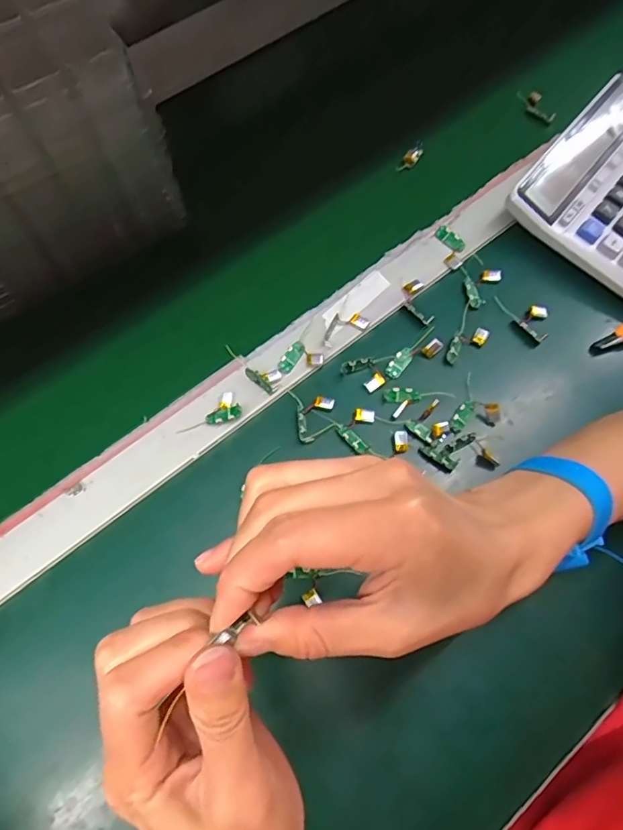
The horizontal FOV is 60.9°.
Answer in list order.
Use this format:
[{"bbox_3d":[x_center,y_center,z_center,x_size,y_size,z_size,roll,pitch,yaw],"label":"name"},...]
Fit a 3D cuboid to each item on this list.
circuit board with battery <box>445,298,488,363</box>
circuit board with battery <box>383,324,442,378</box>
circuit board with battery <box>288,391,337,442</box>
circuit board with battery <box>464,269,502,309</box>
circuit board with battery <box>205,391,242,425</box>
[{"bbox_3d":[0.129,-0.065,0.428,0.024,0.008,0.058,24,70,9],"label":"circuit board with battery"},{"bbox_3d":[0.080,-0.049,0.421,0.050,0.011,0.019,-31,71,-12],"label":"circuit board with battery"},{"bbox_3d":[0.003,-0.001,0.399,0.031,0.006,0.041,-9,68,-4],"label":"circuit board with battery"},{"bbox_3d":[0.141,-0.110,0.445,0.024,0.007,0.040,33,72,12],"label":"circuit board with battery"},{"bbox_3d":[-0.069,-0.004,0.407,0.028,0.008,0.024,-27,71,-11],"label":"circuit board with battery"}]

